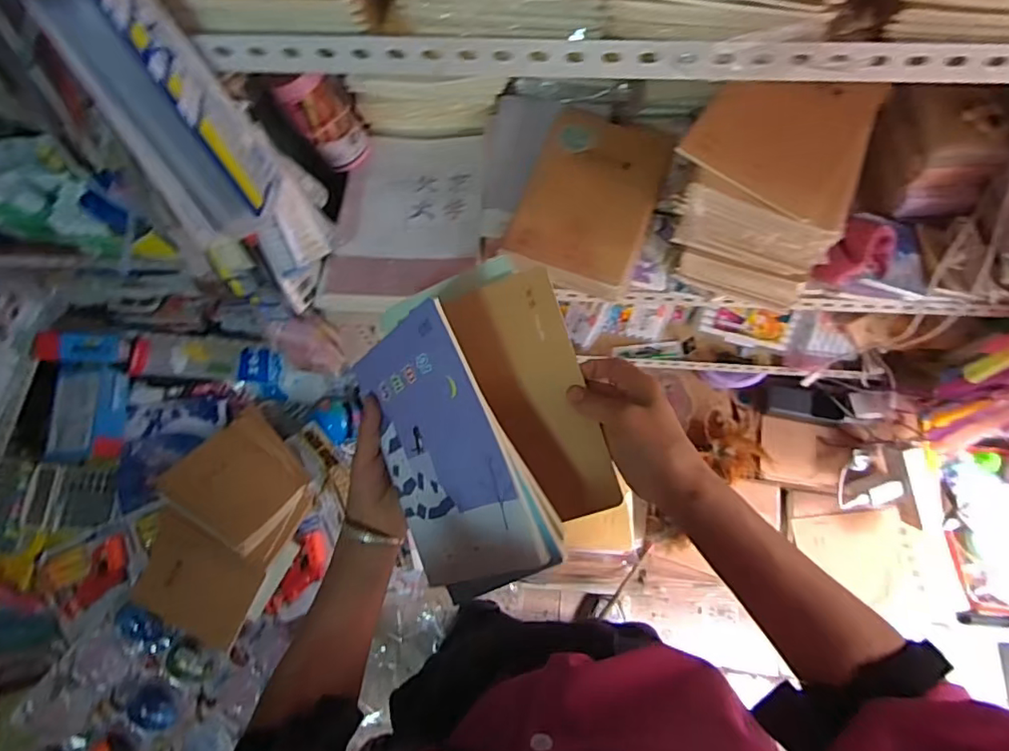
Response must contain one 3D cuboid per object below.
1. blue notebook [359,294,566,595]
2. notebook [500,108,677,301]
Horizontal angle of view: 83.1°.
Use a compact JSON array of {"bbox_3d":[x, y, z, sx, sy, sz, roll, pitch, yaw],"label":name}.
[{"bbox_3d":[-0.047,0.059,0.452,0.019,0.149,0.203,-15,79,-45],"label":"blue notebook"},{"bbox_3d":[0.097,-0.205,0.656,0.147,0.026,0.228,19,74,7],"label":"notebook"}]

